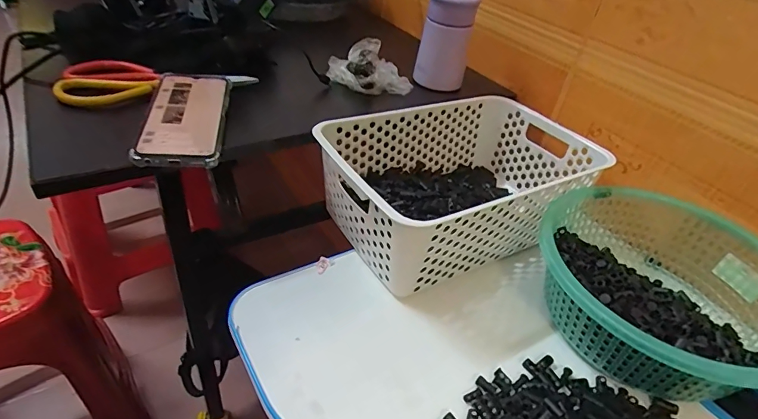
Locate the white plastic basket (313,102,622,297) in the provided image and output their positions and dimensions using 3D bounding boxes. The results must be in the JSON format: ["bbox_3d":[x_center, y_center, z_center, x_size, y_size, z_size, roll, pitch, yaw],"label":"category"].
[{"bbox_3d":[0.099,-0.039,0.530,0.308,0.105,0.205,-18,46,-24],"label":"white plastic basket"}]

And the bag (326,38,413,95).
[{"bbox_3d":[-0.017,-0.185,0.603,0.093,0.050,0.105,-18,45,-29],"label":"bag"}]

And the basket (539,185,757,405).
[{"bbox_3d":[0.268,0.076,0.423,0.202,0.085,0.220,3,40,-3],"label":"basket"}]

